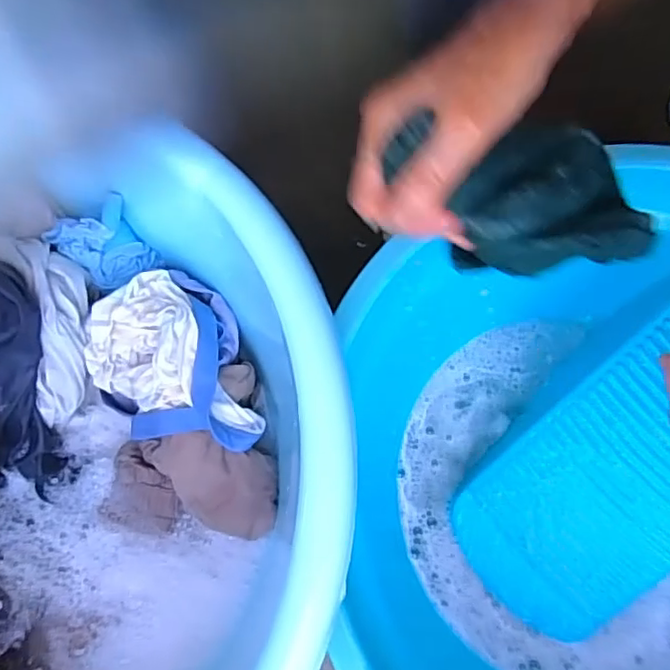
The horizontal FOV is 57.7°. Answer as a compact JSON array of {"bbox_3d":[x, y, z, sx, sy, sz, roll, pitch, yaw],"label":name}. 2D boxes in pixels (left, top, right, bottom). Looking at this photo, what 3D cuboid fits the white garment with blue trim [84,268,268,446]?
[{"bbox_3d":[-0.137,0.023,0.498,0.116,0.059,0.164,-17,72,-7],"label":"white garment with blue trim"}]

